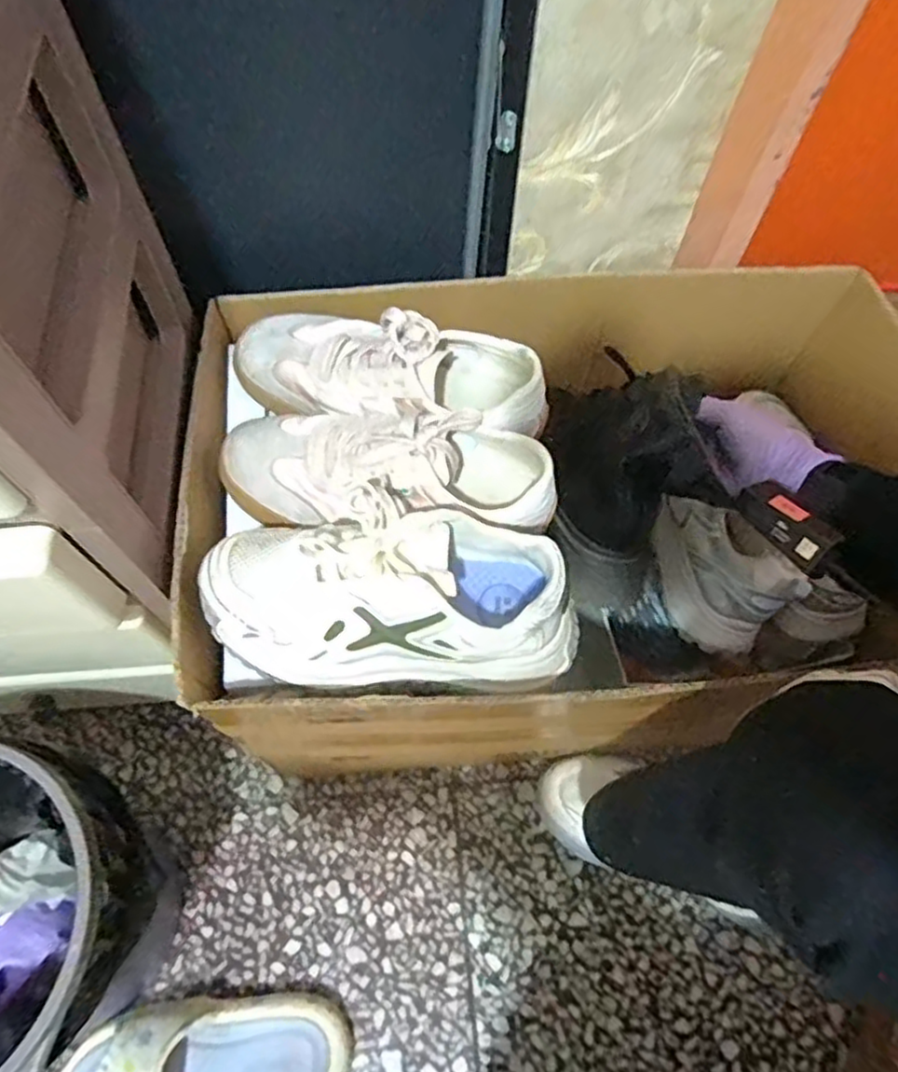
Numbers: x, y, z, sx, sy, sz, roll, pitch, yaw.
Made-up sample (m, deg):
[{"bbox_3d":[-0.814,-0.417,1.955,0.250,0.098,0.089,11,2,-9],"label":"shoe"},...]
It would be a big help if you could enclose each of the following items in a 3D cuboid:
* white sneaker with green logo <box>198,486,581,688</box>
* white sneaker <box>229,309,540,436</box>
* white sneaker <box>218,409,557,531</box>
[{"bbox_3d":[-0.034,0.040,0.458,0.249,0.091,0.094,0,64,-1],"label":"white sneaker with green logo"},{"bbox_3d":[-0.042,-0.129,0.550,0.241,0.085,0.087,16,65,7],"label":"white sneaker"},{"bbox_3d":[-0.049,-0.045,0.512,0.236,0.096,0.110,1,64,-1],"label":"white sneaker"}]

